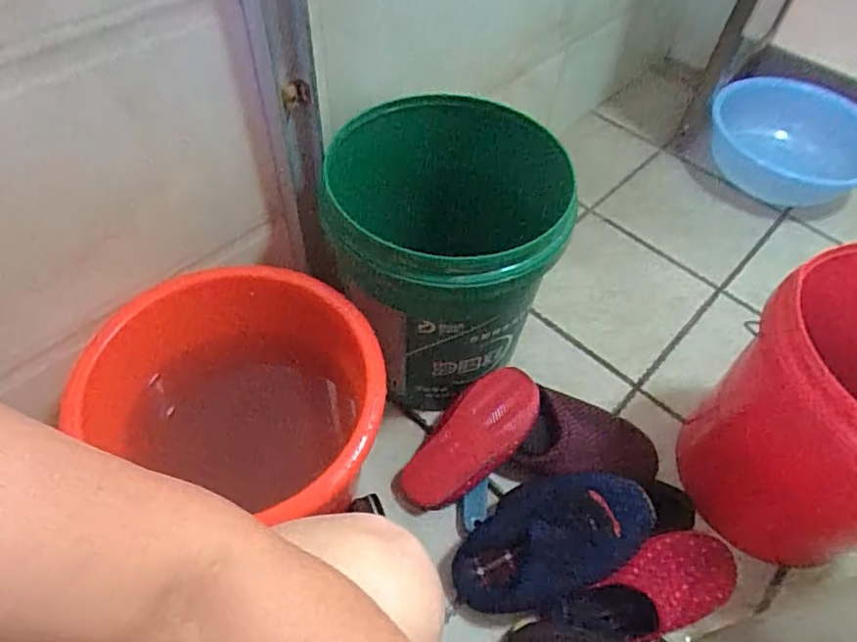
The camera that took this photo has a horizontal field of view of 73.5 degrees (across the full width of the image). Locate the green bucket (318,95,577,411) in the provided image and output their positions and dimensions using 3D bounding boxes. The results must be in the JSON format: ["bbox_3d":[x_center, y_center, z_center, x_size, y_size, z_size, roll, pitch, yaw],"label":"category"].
[{"bbox_3d":[0.010,-0.083,0.834,0.297,0.338,0.293,-2,54,-7],"label":"green bucket"}]

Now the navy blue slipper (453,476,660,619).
[{"bbox_3d":[0.159,0.288,0.765,0.272,0.058,0.145,-30,64,9],"label":"navy blue slipper"}]

